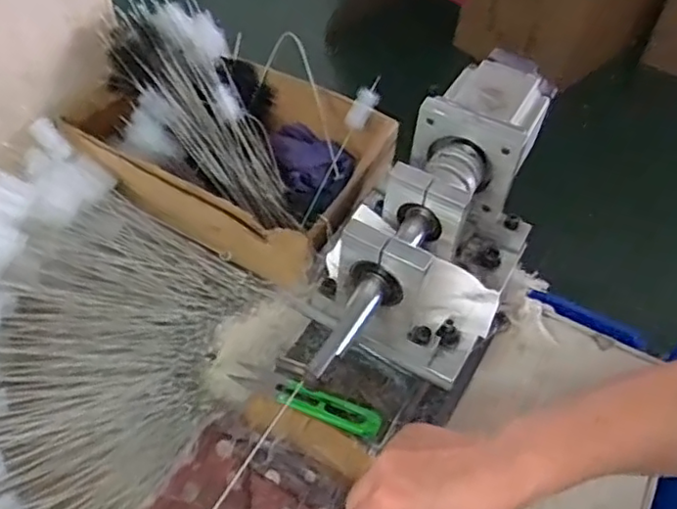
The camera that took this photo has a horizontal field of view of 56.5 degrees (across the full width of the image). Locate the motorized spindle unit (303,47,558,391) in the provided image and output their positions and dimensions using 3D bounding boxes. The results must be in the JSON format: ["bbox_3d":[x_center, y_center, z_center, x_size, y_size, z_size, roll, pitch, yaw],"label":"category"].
[{"bbox_3d":[0.088,-0.022,0.511,0.120,0.138,0.303,25,51,16],"label":"motorized spindle unit"}]

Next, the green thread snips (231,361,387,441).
[{"bbox_3d":[-0.023,0.108,0.475,0.114,0.009,0.025,19,50,11],"label":"green thread snips"}]

